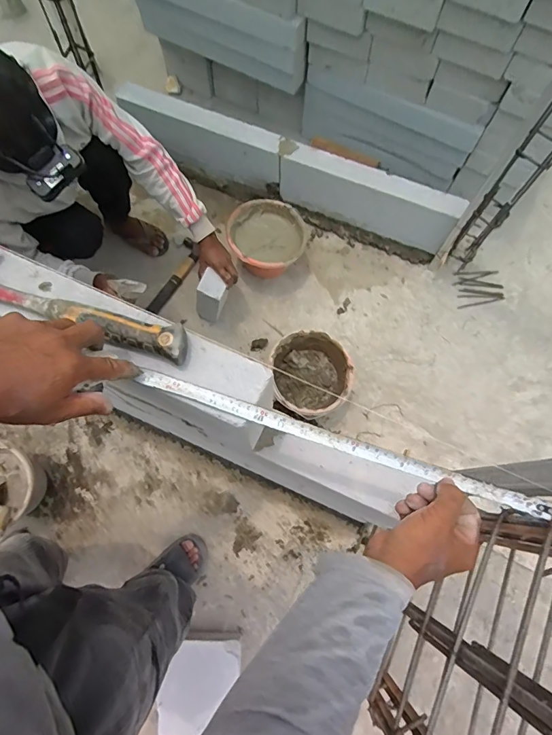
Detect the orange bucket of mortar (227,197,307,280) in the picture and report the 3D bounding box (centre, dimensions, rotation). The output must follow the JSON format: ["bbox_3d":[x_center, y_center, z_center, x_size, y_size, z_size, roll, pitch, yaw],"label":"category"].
[{"bbox_3d":[-0.031,-0.405,1.369,0.228,0.207,0.234,0,71,-1],"label":"orange bucket of mortar"}]

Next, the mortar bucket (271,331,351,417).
[{"bbox_3d":[0.103,0.029,1.236,0.211,0.150,0.239,-33,75,-11],"label":"mortar bucket"}]

